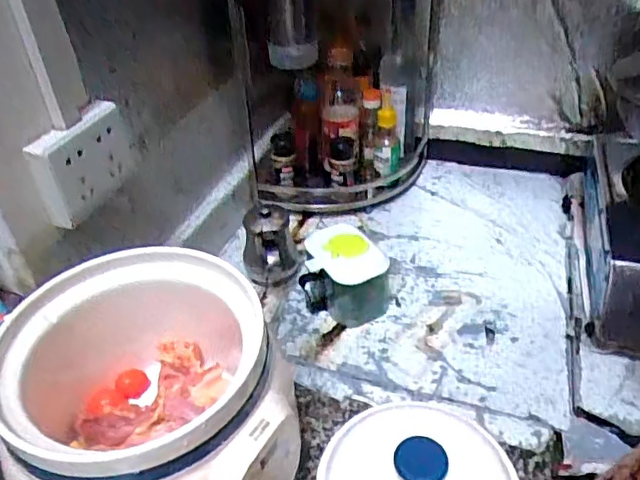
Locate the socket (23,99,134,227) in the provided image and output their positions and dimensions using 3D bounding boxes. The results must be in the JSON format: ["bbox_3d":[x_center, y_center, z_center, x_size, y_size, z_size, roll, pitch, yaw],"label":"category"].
[{"bbox_3d":[-0.235,-0.085,0.570,0.033,0.084,0.125,5,38,11],"label":"socket"}]

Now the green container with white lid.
[{"bbox_3d":[0.035,0.045,0.734,0.112,0.095,0.091,2,37,6],"label":"green container with white lid"}]

